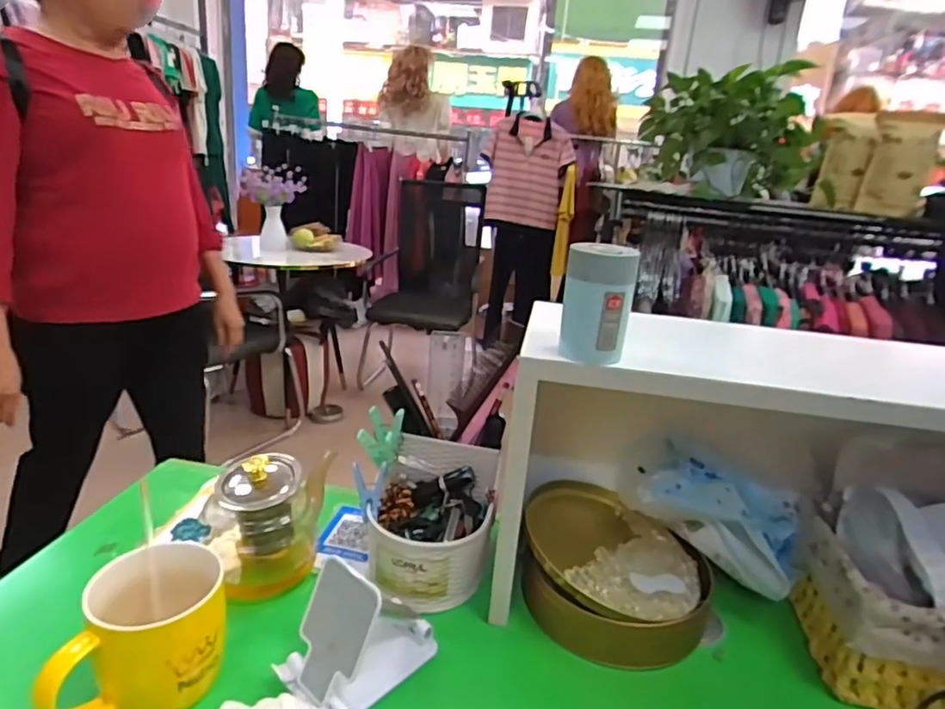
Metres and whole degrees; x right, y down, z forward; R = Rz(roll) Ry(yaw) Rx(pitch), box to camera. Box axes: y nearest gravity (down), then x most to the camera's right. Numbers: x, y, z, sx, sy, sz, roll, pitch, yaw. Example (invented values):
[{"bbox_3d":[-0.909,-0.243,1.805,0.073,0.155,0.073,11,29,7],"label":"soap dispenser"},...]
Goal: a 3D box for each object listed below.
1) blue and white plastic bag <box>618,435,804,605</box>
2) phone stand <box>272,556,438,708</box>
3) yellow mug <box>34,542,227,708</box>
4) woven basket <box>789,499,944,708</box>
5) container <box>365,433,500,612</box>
[{"bbox_3d":[0.227,0.149,0.560,0.166,0.091,0.091,8,19,7],"label":"blue and white plastic bag"},{"bbox_3d":[-0.085,0.202,0.451,0.067,0.096,0.110,18,22,34],"label":"phone stand"},{"bbox_3d":[-0.235,0.198,0.419,0.109,0.090,0.081,-8,23,-35],"label":"yellow mug"},{"bbox_3d":[0.407,0.227,0.493,0.222,0.096,0.136,8,19,8],"label":"woven basket"},{"bbox_3d":[-0.039,0.156,0.563,0.114,0.101,0.119,5,18,1],"label":"container"}]

